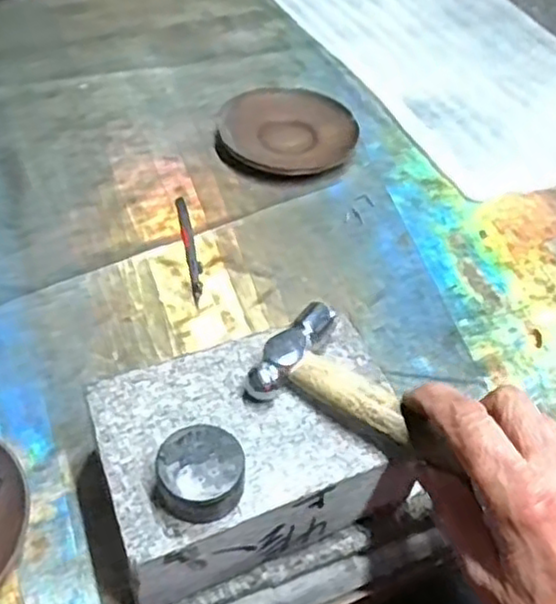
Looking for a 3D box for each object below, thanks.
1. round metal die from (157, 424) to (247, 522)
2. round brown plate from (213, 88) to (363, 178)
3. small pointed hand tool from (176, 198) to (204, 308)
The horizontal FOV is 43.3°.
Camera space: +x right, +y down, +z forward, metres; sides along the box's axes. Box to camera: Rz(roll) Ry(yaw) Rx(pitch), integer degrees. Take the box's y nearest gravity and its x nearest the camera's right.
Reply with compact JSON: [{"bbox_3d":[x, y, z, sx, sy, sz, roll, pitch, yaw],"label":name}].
[{"bbox_3d":[-0.033,0.076,0.307,0.036,0.021,0.037,5,48,-5],"label":"round metal die"},{"bbox_3d":[0.007,-0.147,0.594,0.110,0.016,0.106,3,47,-3],"label":"round brown plate"},{"bbox_3d":[-0.062,-0.038,0.498,0.009,0.004,0.107,-7,49,-12],"label":"small pointed hand tool"}]

